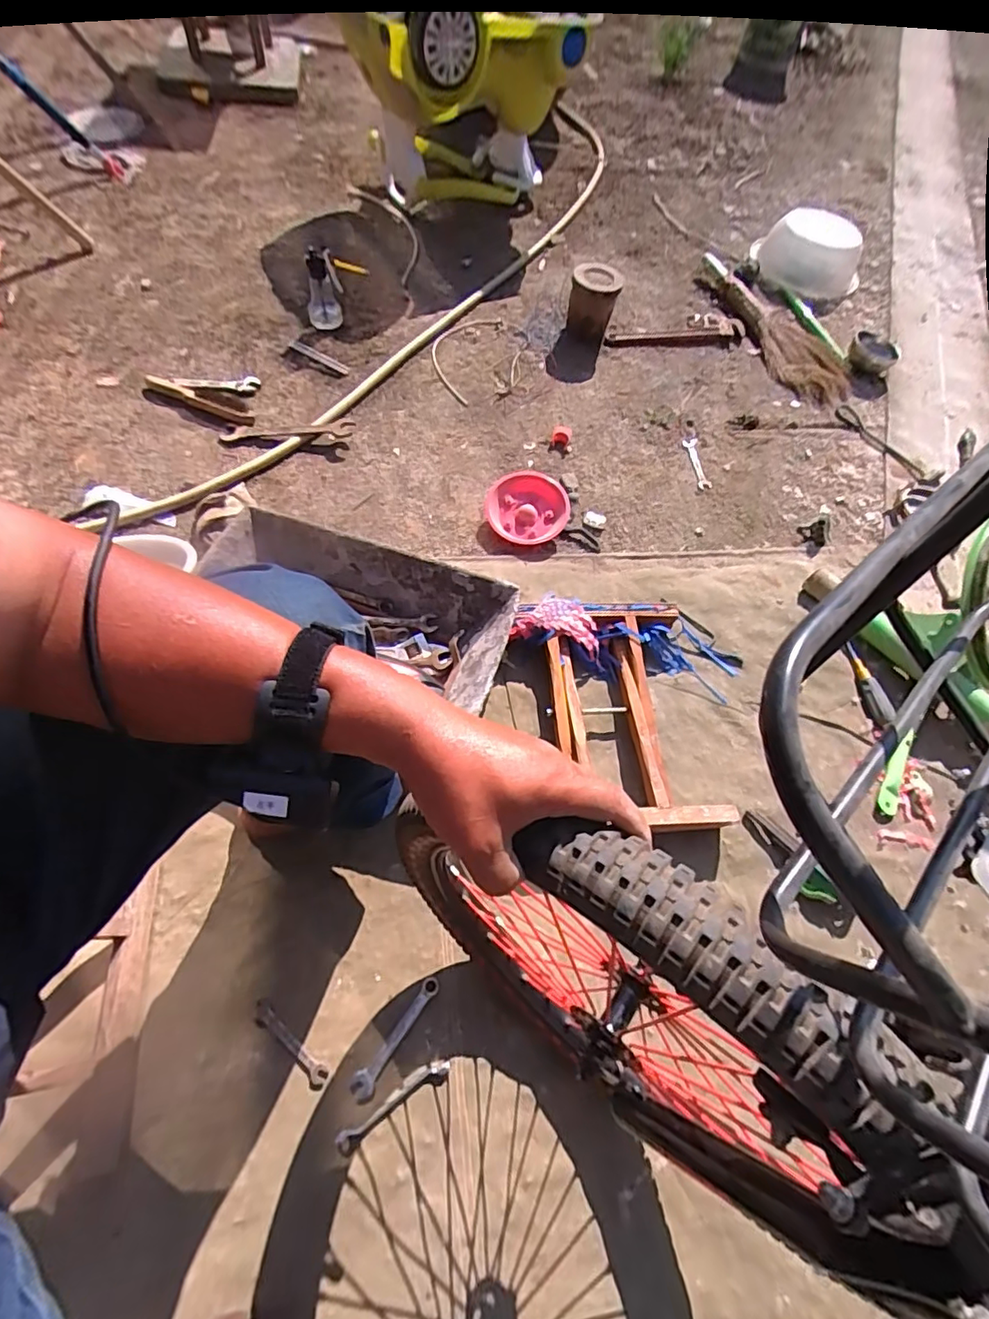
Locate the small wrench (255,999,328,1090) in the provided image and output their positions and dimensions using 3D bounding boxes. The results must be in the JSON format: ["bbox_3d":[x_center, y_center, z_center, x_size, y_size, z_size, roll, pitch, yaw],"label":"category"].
[{"bbox_3d":[-0.242,0.454,0.644,0.118,0.006,0.023,37,65,17],"label":"small wrench"}]

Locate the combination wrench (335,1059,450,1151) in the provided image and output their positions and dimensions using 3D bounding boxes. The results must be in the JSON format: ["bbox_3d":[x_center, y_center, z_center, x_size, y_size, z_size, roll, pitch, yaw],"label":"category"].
[{"bbox_3d":[-0.115,0.505,0.626,0.139,0.009,0.020,-28,65,-17],"label":"combination wrench"}]

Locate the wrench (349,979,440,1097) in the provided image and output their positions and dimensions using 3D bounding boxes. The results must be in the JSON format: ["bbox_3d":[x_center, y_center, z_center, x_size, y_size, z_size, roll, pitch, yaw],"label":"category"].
[{"bbox_3d":[-0.117,0.450,0.659,0.026,0.004,0.137,32,64,15],"label":"wrench"}]

